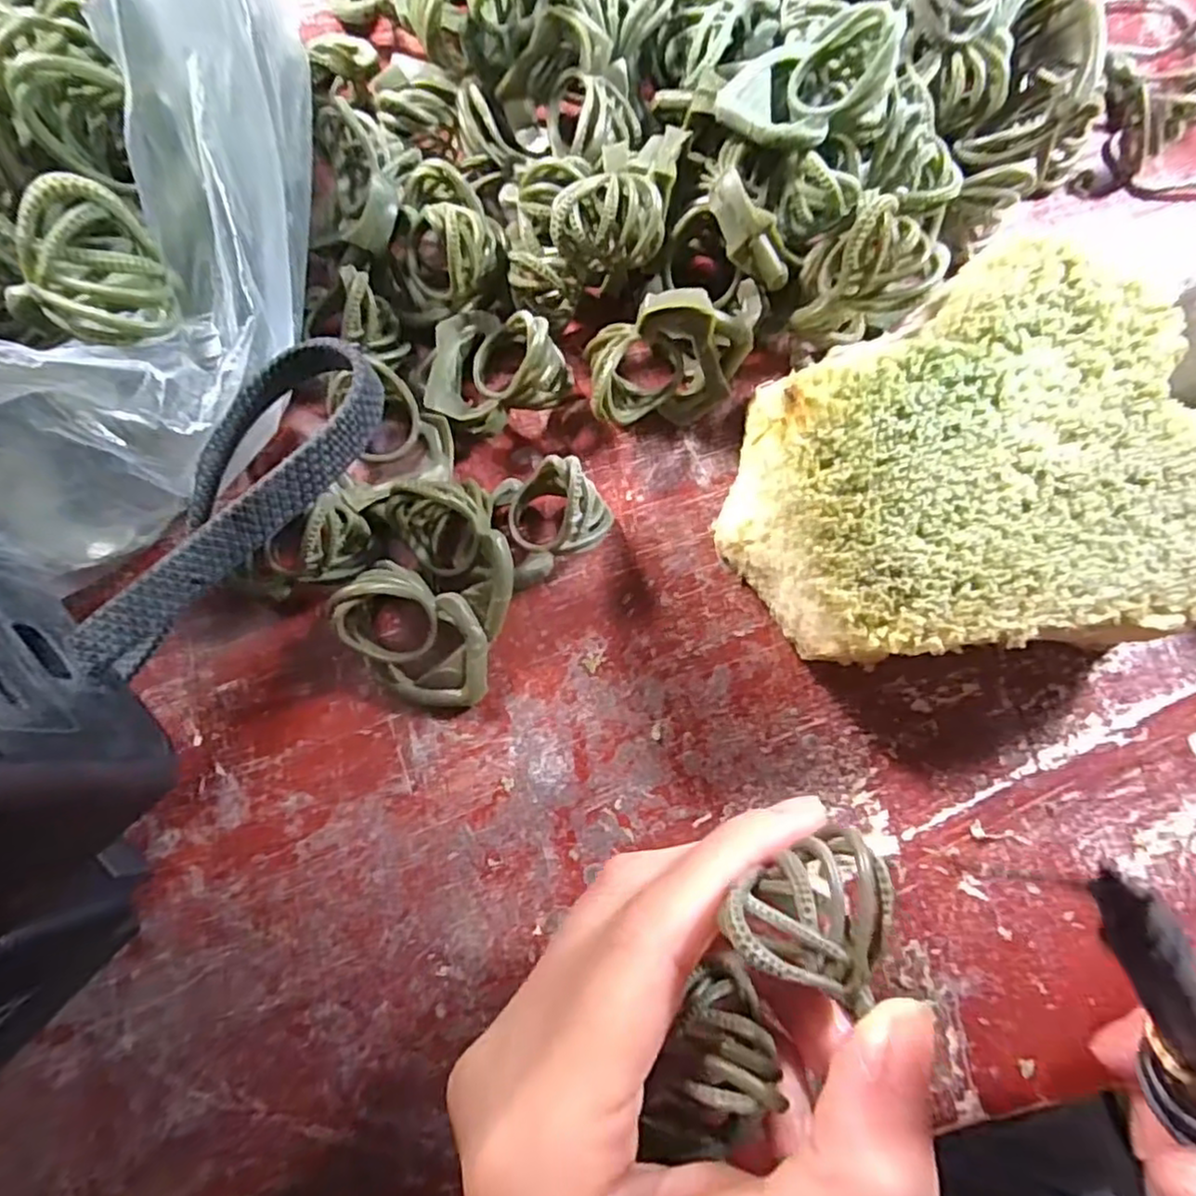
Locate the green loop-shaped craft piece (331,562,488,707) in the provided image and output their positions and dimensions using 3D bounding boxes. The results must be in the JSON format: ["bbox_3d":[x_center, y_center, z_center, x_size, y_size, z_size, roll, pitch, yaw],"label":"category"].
[{"bbox_3d":[-0.045,0.011,0.169,0.038,0.028,0.028,27,80,5],"label":"green loop-shaped craft piece"}]

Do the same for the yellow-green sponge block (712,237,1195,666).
[{"bbox_3d":[0.090,-0.031,0.172,0.114,0.042,0.094,-8,79,-2],"label":"yellow-green sponge block"}]

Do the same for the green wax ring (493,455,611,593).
[{"bbox_3d":[-0.011,-0.021,0.176,0.029,0.028,0.029,0,79,0],"label":"green wax ring"}]

